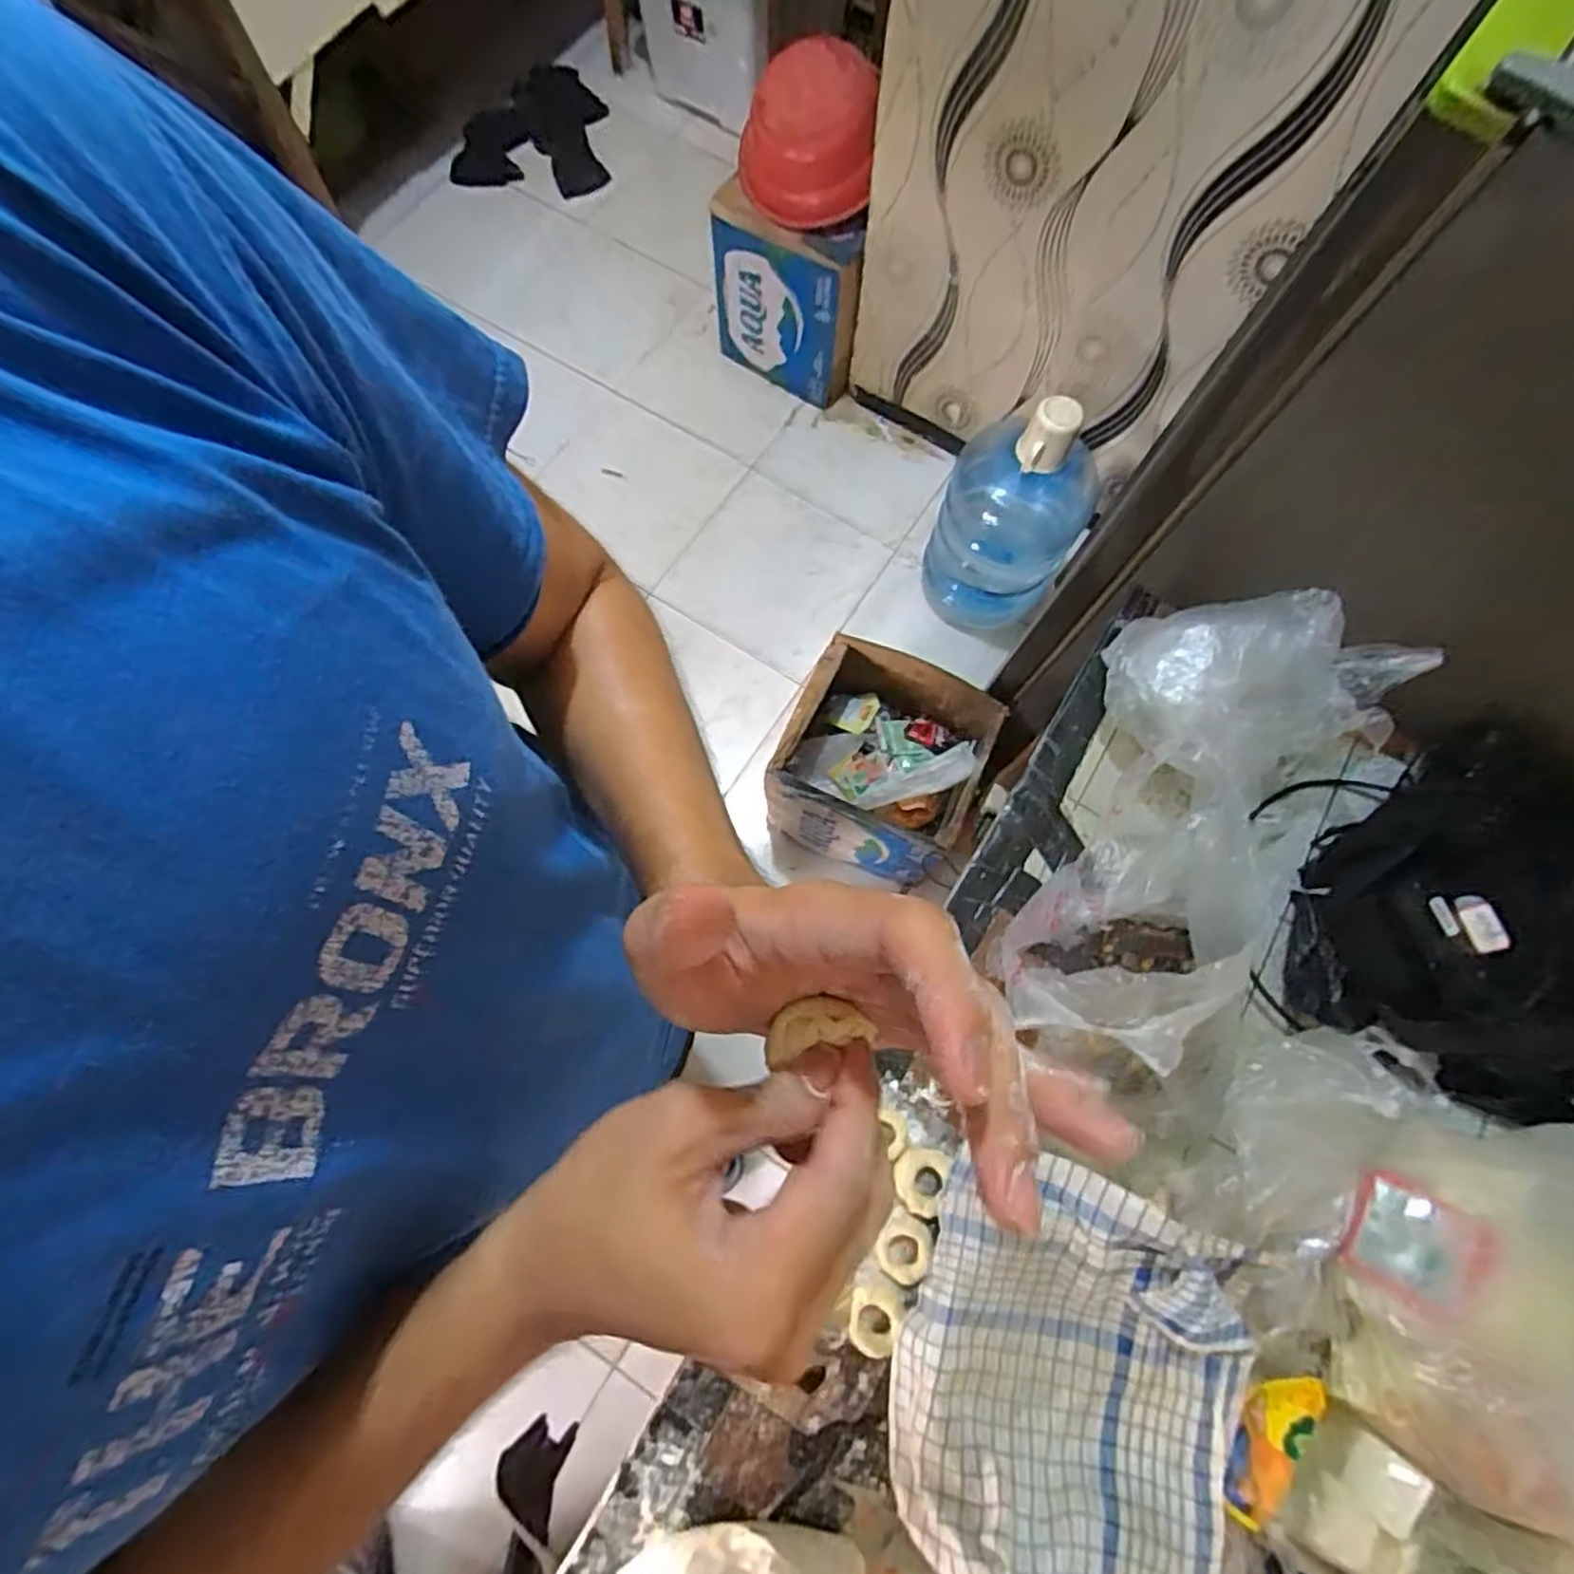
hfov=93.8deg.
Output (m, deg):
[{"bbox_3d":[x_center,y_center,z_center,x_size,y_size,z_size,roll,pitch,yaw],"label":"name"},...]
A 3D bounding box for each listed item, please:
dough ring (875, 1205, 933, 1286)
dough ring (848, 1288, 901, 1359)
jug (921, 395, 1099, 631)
[{"bbox_3d":[0.095,0.370,0.591,0.041,0.008,0.049,24,75,6],"label":"dough ring"},{"bbox_3d":[0.068,0.421,0.575,0.038,0.013,0.039,0,74,-1],"label":"dough ring"},{"bbox_3d":[0.454,-0.554,1.435,0.270,0.491,0.300,25,75,6],"label":"jug"}]

